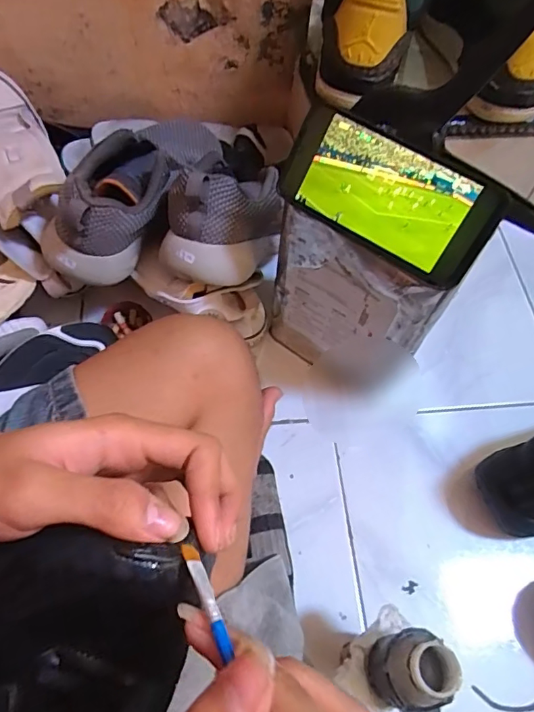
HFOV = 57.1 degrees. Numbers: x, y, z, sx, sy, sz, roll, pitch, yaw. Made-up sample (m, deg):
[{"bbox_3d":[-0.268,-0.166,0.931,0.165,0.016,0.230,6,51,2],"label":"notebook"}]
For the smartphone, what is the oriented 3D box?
[{"bbox_3d":[0.093,-0.125,0.390,0.168,0.083,0.008,32,23,12],"label":"smartphone"}]

